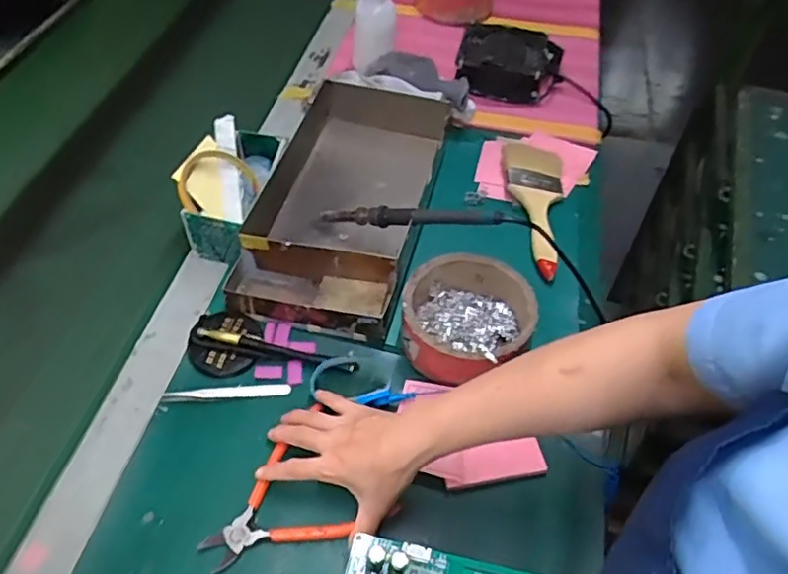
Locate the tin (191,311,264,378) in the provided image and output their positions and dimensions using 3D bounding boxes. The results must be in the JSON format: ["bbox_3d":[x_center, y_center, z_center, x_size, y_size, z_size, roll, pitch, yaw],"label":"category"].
[{"bbox_3d":[-0.160,0.053,0.593,0.059,0.016,0.067,18,52,13],"label":"tin"}]

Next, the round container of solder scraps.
[{"bbox_3d":[0.069,0.032,0.588,0.120,0.048,0.119,1,50,-1],"label":"round container of solder scraps"}]

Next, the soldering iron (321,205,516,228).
[{"bbox_3d":[0.015,-0.073,0.627,0.209,0.020,0.015,4,47,28],"label":"soldering iron"}]

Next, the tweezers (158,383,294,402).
[{"bbox_3d":[-0.150,0.096,0.558,0.111,0.004,0.013,-5,50,-6],"label":"tweezers"}]

